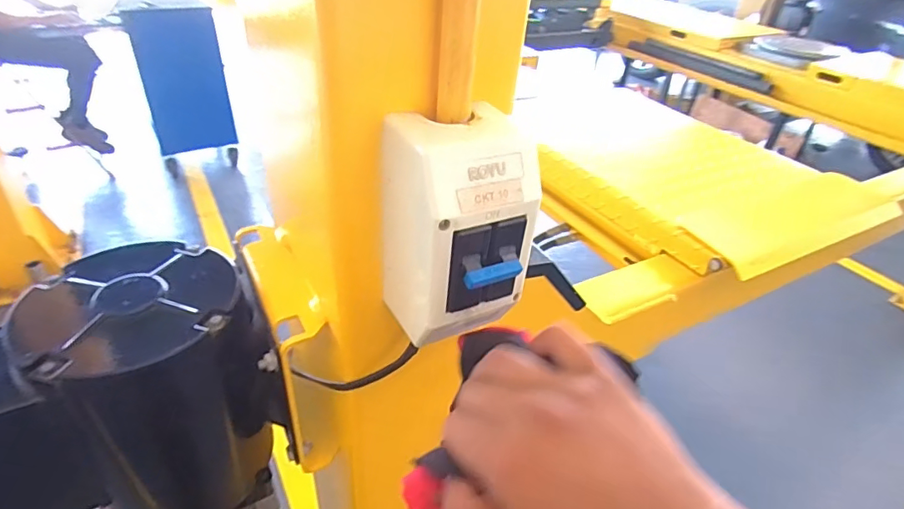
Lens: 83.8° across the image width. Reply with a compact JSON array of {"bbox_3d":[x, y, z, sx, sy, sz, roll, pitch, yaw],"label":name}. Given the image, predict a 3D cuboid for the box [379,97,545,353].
[{"bbox_3d":[0.005,-0.014,0.306,0.076,0.132,0.075,-9,38,-19],"label":"box"}]

